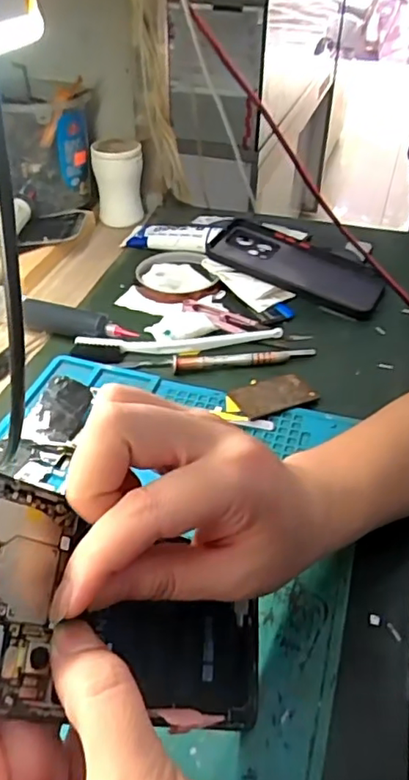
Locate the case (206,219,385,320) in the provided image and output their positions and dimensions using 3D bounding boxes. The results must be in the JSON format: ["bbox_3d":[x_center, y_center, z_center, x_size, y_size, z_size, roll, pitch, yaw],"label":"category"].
[{"bbox_3d":[0.088,-0.119,0.558,0.162,0.013,0.084,24,47,16],"label":"case"}]

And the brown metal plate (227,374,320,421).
[{"bbox_3d":[0.052,0.003,0.439,0.059,0.004,0.038,-15,41,-19],"label":"brown metal plate"}]

